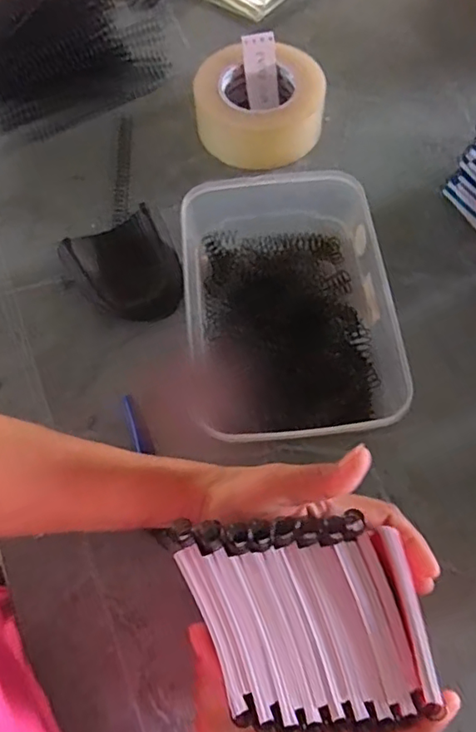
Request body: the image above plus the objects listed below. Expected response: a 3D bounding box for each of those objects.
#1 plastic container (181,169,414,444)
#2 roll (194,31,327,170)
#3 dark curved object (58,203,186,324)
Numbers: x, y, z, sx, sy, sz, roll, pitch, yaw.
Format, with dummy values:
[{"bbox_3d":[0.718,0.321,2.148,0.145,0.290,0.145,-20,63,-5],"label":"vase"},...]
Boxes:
[{"bbox_3d":[0.041,-0.057,0.466,0.166,0.067,0.216,-6,66,-1],"label":"plastic container"},{"bbox_3d":[0.020,-0.274,0.576,0.124,0.064,0.114,-1,66,2],"label":"roll"},{"bbox_3d":[-0.097,-0.083,0.499,0.082,0.040,0.105,-33,69,-12],"label":"dark curved object"}]

